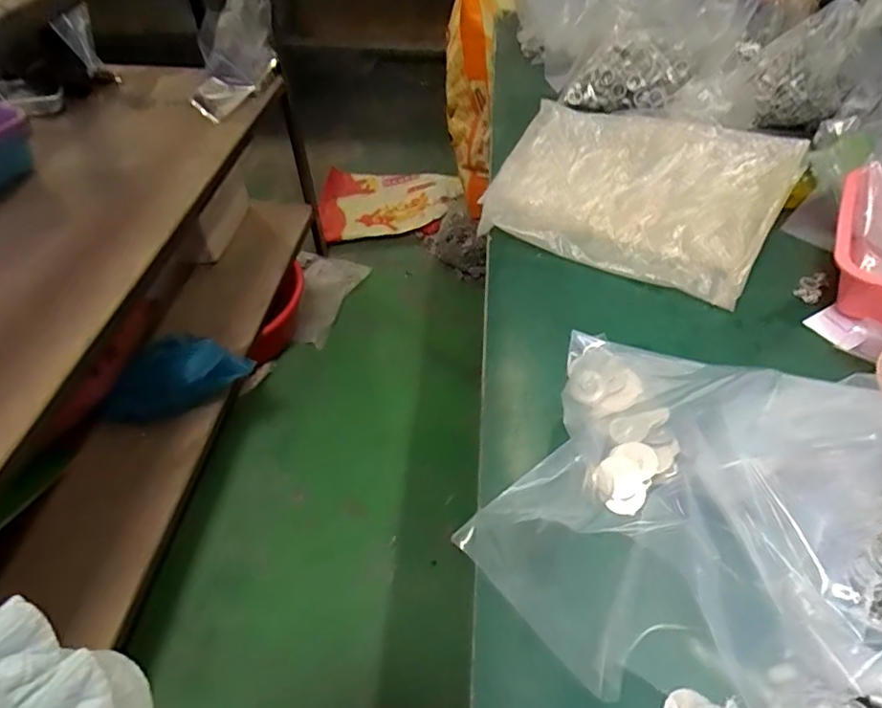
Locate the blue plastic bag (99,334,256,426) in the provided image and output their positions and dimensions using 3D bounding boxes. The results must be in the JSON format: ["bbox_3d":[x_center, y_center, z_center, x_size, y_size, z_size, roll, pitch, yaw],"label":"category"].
[{"bbox_3d":[-0.520,0.043,1.075,0.283,0.101,0.116,-16,50,-12],"label":"blue plastic bag"}]

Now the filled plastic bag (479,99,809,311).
[{"bbox_3d":[0.240,-0.210,0.707,0.338,0.035,0.238,24,77,20],"label":"filled plastic bag"}]

